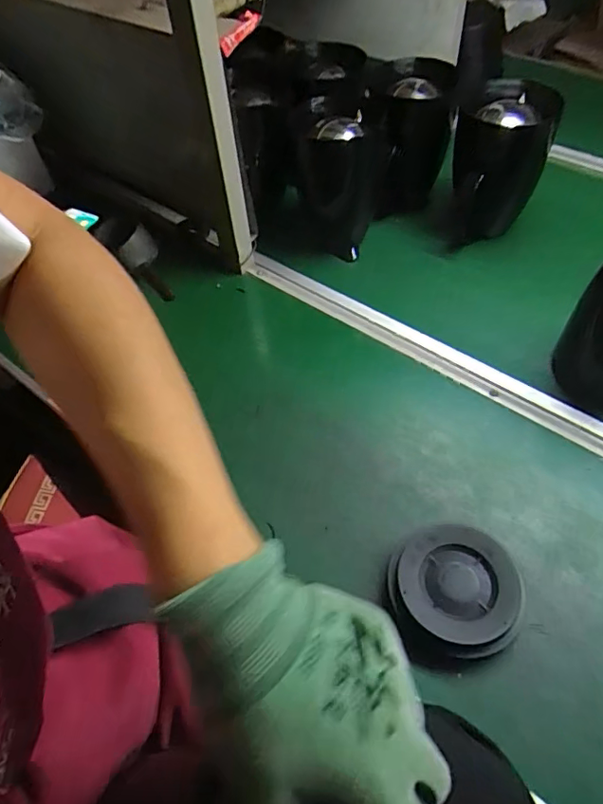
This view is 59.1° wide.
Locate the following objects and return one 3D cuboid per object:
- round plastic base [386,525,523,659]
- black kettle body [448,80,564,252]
[{"bbox_3d":[0.139,0.173,0.486,0.116,0.033,0.107,-2,53,3],"label":"round plastic base"},{"bbox_3d":[0.274,-0.337,0.771,0.118,0.181,0.127,-2,53,3],"label":"black kettle body"}]

